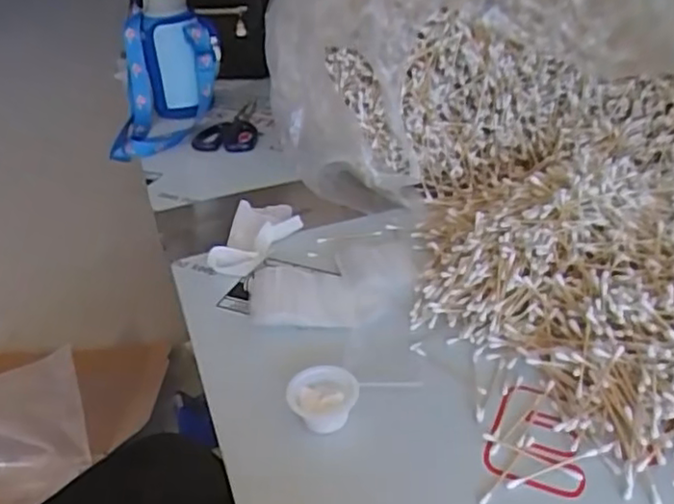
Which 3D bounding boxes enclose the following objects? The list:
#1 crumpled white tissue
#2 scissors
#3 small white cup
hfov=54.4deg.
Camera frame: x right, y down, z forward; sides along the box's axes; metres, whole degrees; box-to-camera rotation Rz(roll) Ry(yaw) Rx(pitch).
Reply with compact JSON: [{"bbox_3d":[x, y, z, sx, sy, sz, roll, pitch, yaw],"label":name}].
[{"bbox_3d":[-0.088,-0.020,0.717,0.080,0.022,0.128,2,37,9],"label":"crumpled white tissue"},{"bbox_3d":[-0.164,-0.185,0.987,0.089,0.017,0.155,-4,34,-1],"label":"scissors"},{"bbox_3d":[-0.010,0.116,0.512,0.051,0.031,0.043,1,37,8],"label":"small white cup"}]

